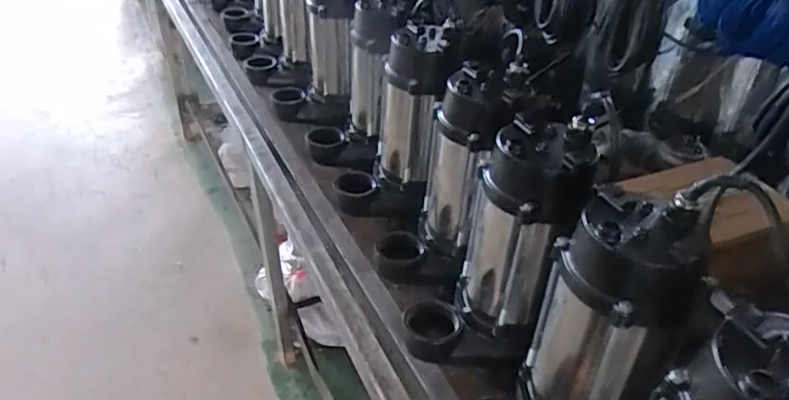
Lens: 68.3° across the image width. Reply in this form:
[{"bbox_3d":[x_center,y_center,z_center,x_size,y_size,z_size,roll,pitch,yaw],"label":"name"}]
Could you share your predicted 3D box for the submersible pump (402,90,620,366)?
[{"bbox_3d":[0.127,0.063,0.696,0.131,0.284,0.180,27,44,28],"label":"submersible pump"}]

